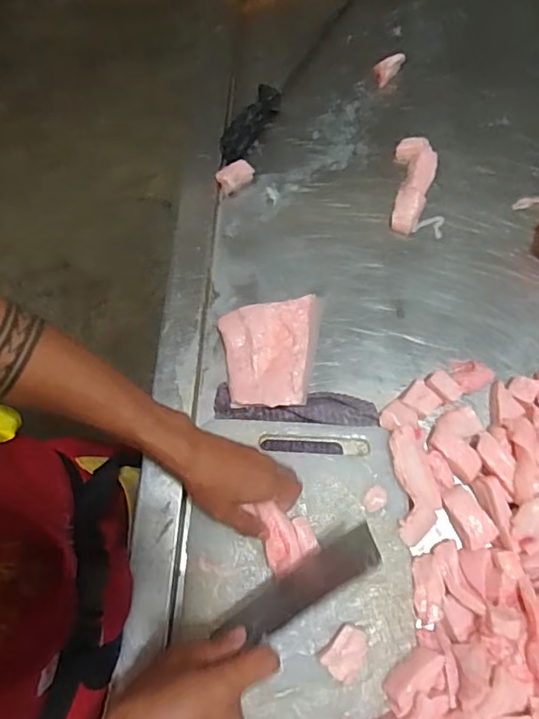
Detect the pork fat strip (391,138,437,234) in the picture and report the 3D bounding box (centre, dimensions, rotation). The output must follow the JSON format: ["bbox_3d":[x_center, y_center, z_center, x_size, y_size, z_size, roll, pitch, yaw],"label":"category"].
[{"bbox_3d":[0.197,-0.242,0.727,0.052,0.028,0.149,8,70,3],"label":"pork fat strip"}]

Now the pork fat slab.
[{"bbox_3d":[0.003,-0.005,0.637,0.118,0.045,0.130,-3,70,-1],"label":"pork fat slab"}]

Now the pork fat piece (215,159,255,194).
[{"bbox_3d":[-0.046,-0.250,0.731,0.050,0.033,0.023,-32,73,-11],"label":"pork fat piece"}]

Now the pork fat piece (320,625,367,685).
[{"bbox_3d":[0.077,0.291,0.528,0.037,0.012,0.047,39,75,13],"label":"pork fat piece"}]

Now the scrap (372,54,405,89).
[{"bbox_3d":[0.175,-0.434,0.792,0.028,0.025,0.051,40,75,13],"label":"scrap"}]

